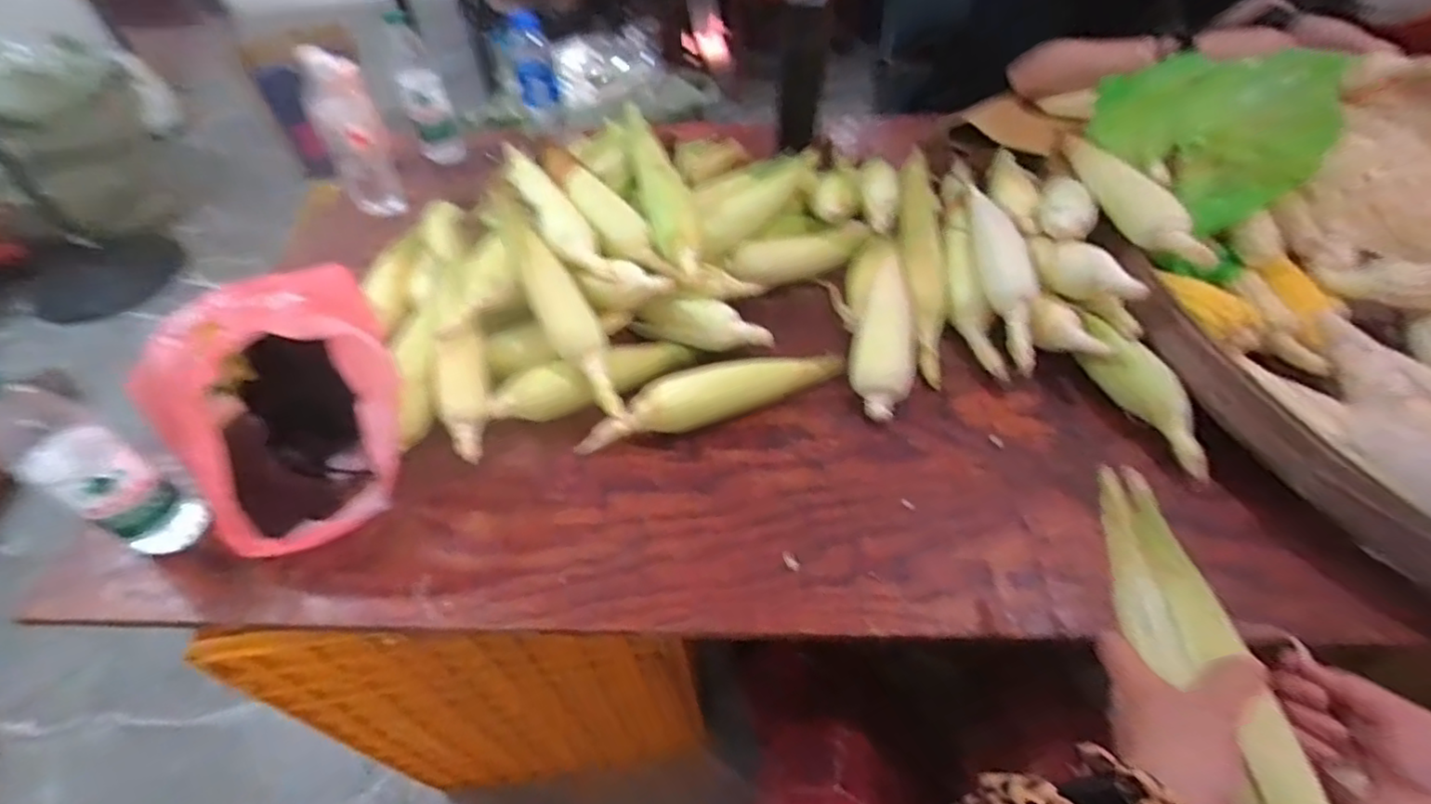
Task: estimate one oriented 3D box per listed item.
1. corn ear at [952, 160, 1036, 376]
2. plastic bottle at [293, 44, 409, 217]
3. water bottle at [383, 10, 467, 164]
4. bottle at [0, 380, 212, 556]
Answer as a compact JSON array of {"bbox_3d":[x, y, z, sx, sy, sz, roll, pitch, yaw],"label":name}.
[{"bbox_3d":[0.327,-0.170,0.756,0.054,0.070,0.317,1,49,4],"label":"corn ear"},{"bbox_3d":[-0.527,-0.385,0.938,0.079,0.227,0.068,-26,53,-18],"label":"plastic bottle"},{"bbox_3d":[-0.472,-0.502,1.045,0.069,0.220,0.084,-18,50,-12],"label":"water bottle"},{"bbox_3d":[-0.540,0.051,0.550,0.062,0.217,0.066,23,54,22],"label":"bottle"}]

